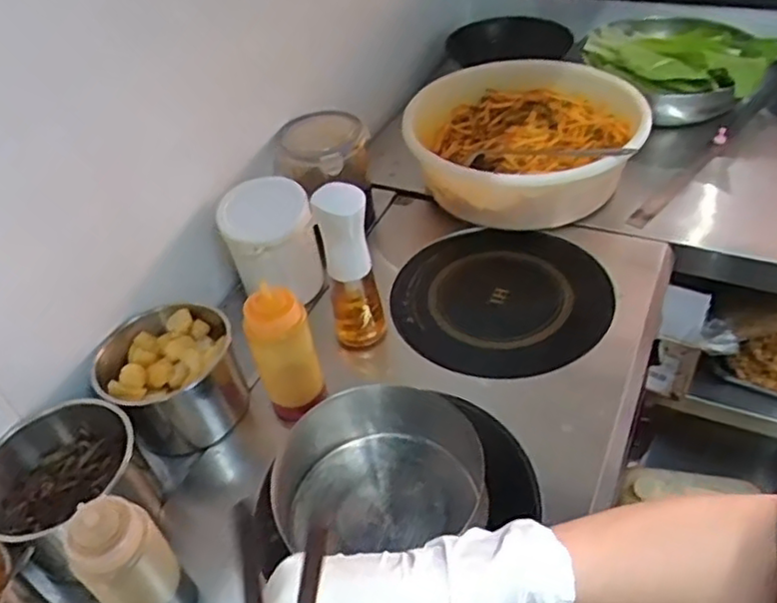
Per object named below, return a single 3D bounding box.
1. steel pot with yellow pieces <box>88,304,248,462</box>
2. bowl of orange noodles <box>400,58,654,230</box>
[{"bbox_3d":[-0.259,0.096,0.818,0.149,0.135,0.143,-4,44,3],"label":"steel pot with yellow pieces"},{"bbox_3d":[0.211,-0.267,1.122,0.394,0.149,0.424,-4,44,3],"label":"bowl of orange noodles"}]

